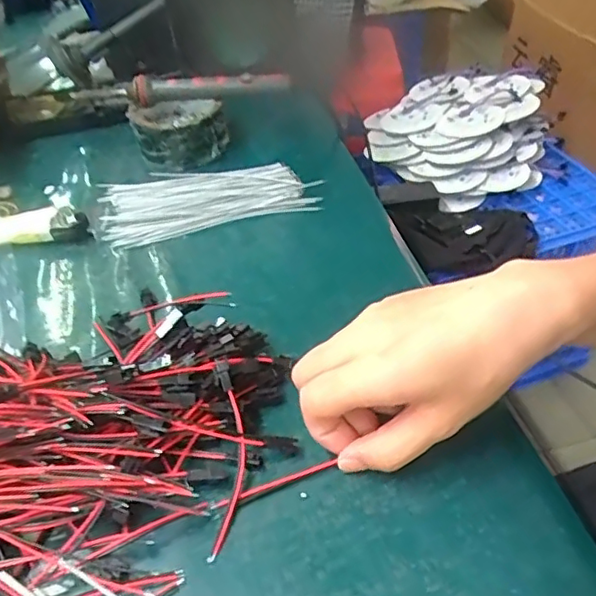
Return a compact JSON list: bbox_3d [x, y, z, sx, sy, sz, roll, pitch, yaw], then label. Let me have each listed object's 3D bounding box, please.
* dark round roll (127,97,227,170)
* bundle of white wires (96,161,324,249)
[{"bbox_3d":[-0.107,-0.153,0.548,0.079,0.043,0.074,-14,42,-9],"label":"dark round roll"},{"bbox_3d":[-0.076,-0.086,0.498,0.166,0.014,0.088,-14,42,-10],"label":"bundle of white wires"}]

